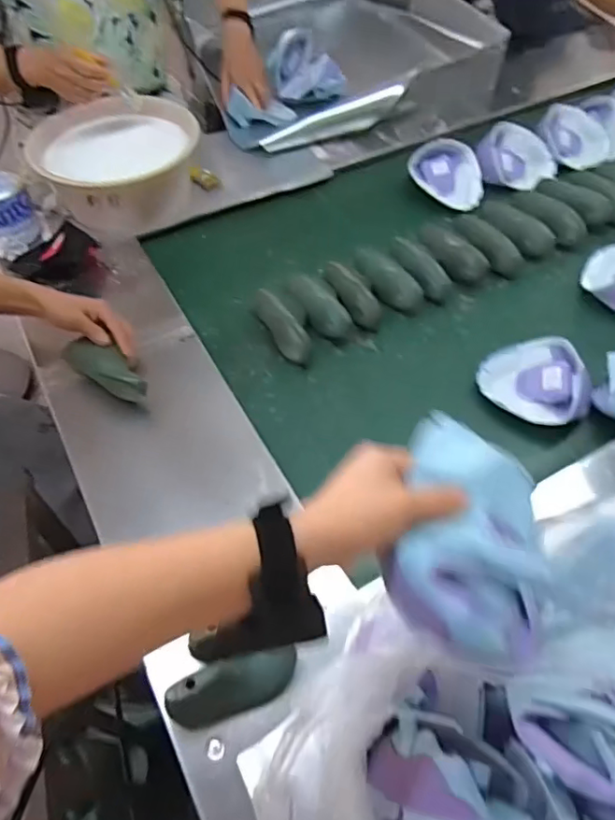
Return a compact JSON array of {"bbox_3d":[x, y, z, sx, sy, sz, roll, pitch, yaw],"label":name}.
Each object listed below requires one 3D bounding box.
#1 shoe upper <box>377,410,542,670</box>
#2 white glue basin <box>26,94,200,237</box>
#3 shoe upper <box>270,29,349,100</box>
[{"bbox_3d":[0.109,0.073,0.390,0.094,0.044,0.195,9,43,8],"label":"shoe upper"},{"bbox_3d":[-0.348,-0.460,1.096,0.301,0.142,0.236,-23,56,-14],"label":"white glue basin"},{"bbox_3d":[0.003,-0.776,1.302,0.159,0.140,0.119,2,54,4],"label":"shoe upper"}]

